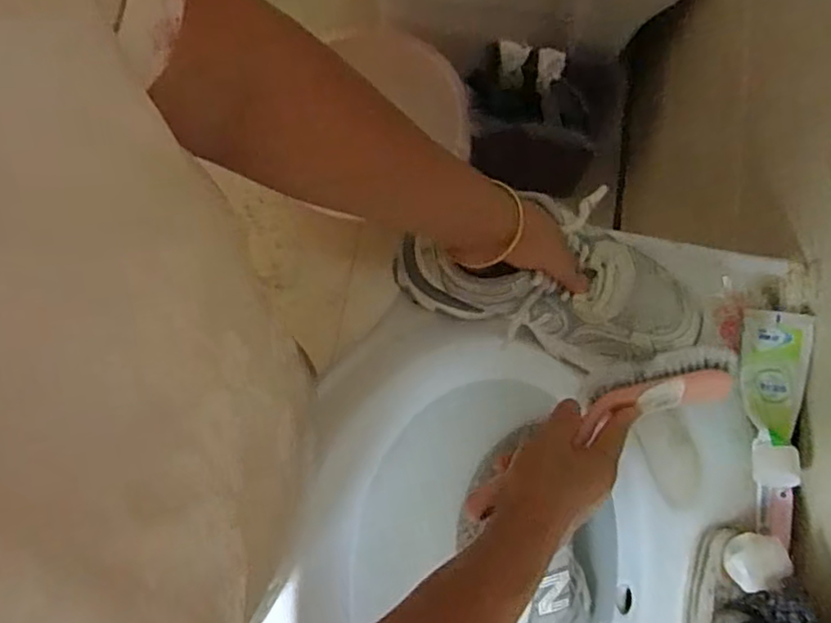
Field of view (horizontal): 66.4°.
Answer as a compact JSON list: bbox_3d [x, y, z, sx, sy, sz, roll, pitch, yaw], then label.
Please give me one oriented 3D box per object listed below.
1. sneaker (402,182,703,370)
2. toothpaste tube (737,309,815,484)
[{"bbox_3d":[0.102,-0.027,0.495,0.234,0.081,0.120,8,77,5],"label":"sneaker"},{"bbox_3d":[0.296,0.068,0.519,0.052,0.037,0.144,12,77,5],"label":"toothpaste tube"}]

